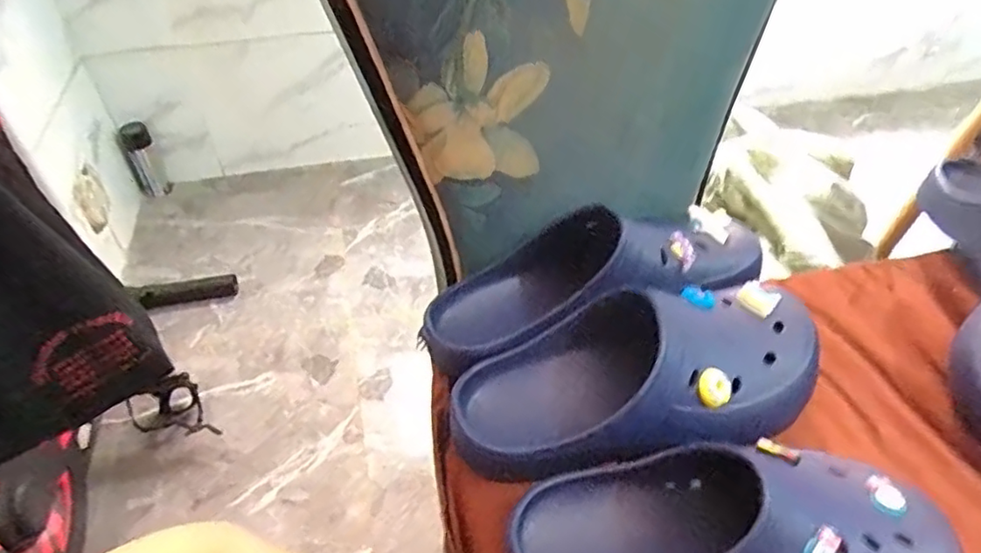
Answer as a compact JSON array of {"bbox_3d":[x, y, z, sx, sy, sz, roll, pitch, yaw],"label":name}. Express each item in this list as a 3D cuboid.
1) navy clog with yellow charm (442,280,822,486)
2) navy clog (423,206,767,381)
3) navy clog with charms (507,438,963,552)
[{"bbox_3d":[0.113,0.070,0.447,0.285,0.085,0.117,-8,46,-6],"label":"navy clog with yellow charm"},{"bbox_3d":[0.091,-0.002,0.519,0.297,0.087,0.115,-12,46,-9],"label":"navy clog"},{"bbox_3d":[0.142,0.144,0.373,0.256,0.082,0.102,-1,45,1],"label":"navy clog with charms"}]

